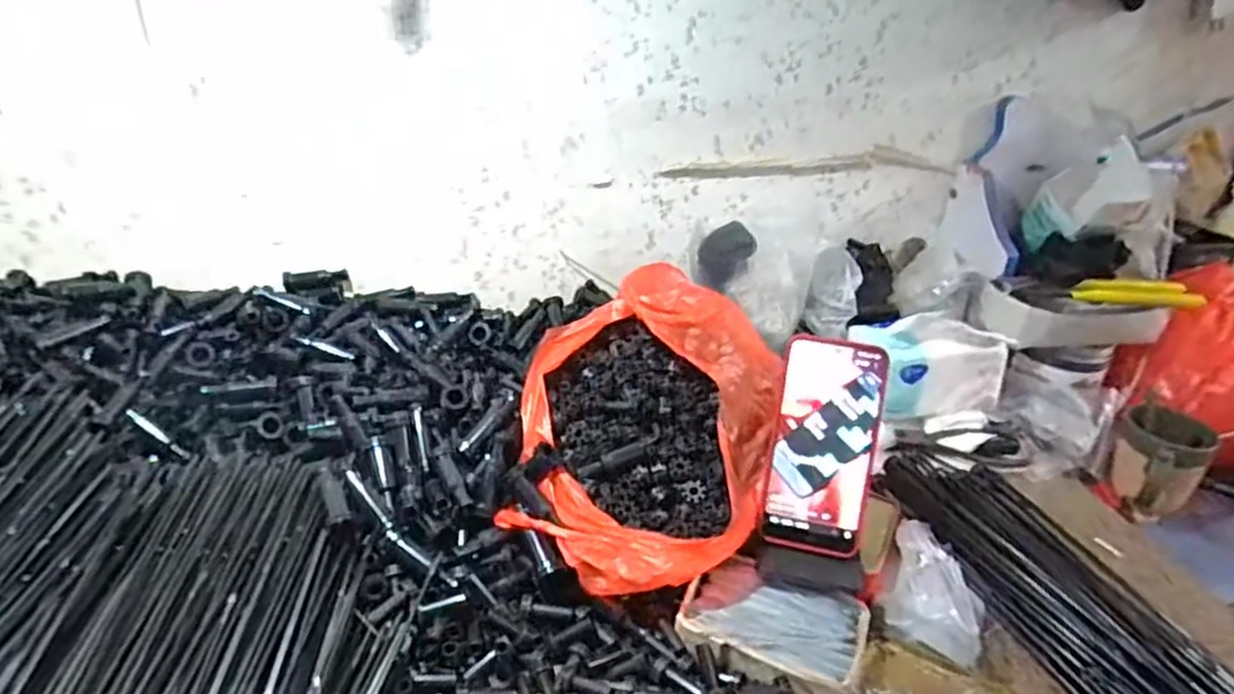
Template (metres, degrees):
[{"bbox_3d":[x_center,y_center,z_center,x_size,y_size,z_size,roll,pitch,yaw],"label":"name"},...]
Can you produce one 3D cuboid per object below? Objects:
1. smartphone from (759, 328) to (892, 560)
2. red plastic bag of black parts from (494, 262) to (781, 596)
[{"bbox_3d":[0.161,0.075,0.543,0.079,0.163,0.011,8,1,16],"label":"smartphone"},{"bbox_3d":[0.024,0.059,0.588,0.202,0.145,0.262,7,29,15],"label":"red plastic bag of black parts"}]

